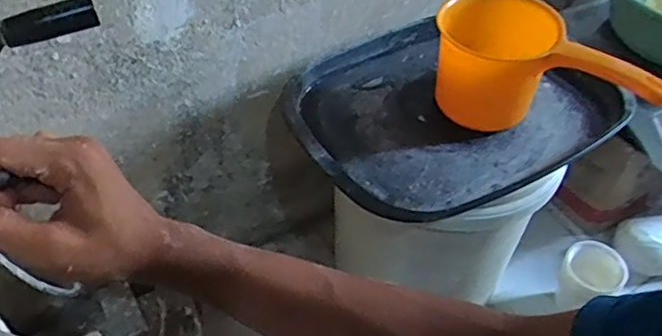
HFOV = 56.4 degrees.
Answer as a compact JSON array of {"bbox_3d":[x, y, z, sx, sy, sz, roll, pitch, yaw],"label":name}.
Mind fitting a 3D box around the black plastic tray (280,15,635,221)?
[{"bbox_3d":[0.161,-0.083,0.778,0.431,0.047,0.298,-28,54,-26],"label":"black plastic tray"}]

